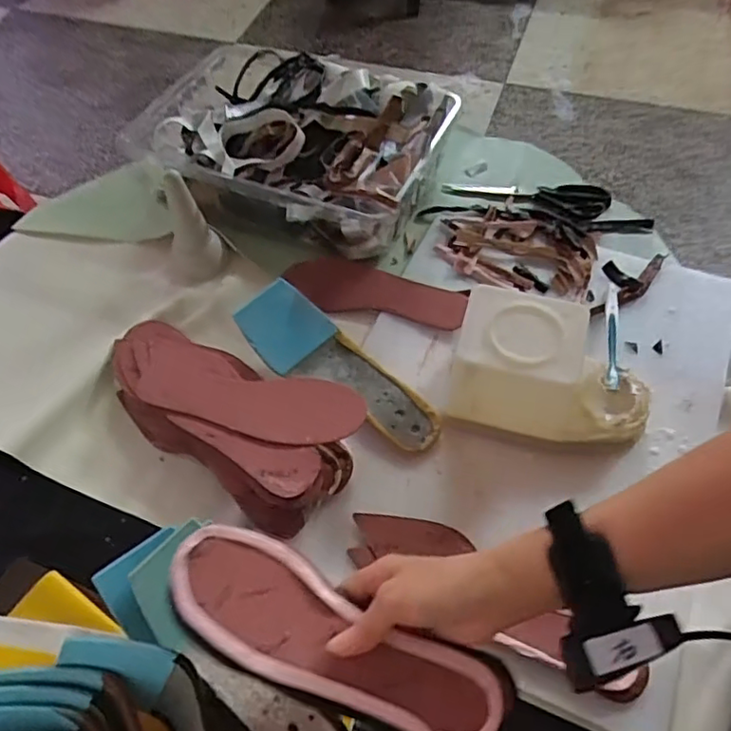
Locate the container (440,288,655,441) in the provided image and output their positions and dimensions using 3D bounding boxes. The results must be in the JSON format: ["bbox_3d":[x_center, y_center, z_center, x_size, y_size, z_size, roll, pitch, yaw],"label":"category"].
[{"bbox_3d":[0.179,0.007,0.584,0.191,0.108,0.096,12,58,10],"label":"container"}]

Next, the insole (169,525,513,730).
[{"bbox_3d":[-0.026,0.181,0.405,0.237,0.006,0.075,20,60,16],"label":"insole"}]

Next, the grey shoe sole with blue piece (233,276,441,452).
[{"bbox_3d":[-0.021,-0.004,0.633,0.234,0.061,0.081,29,63,20],"label":"grey shoe sole with blue piece"}]

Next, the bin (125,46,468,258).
[{"bbox_3d":[-0.102,-0.301,0.806,0.386,0.110,0.270,19,59,14],"label":"bin"}]

